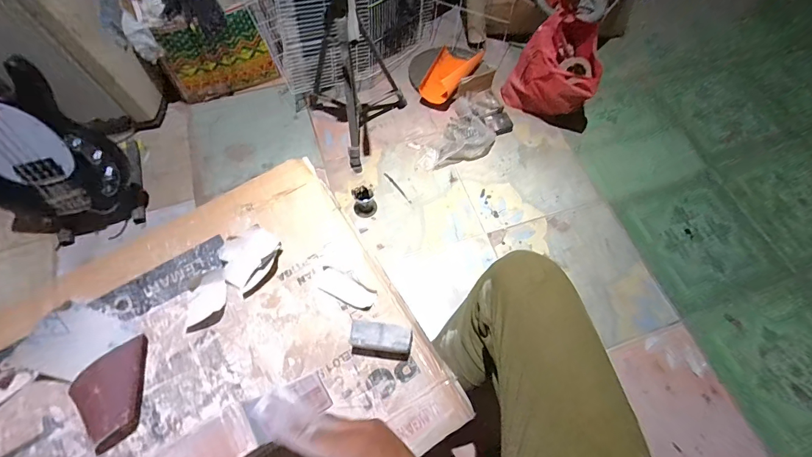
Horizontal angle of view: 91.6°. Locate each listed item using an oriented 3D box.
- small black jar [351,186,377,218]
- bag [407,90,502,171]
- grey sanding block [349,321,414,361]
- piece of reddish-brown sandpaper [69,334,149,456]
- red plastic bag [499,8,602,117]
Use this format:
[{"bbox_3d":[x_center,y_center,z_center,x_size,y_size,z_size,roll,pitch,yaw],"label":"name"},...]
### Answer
[{"bbox_3d":[-0.124,-0.079,1.189,0.069,0.079,0.063,0,64,-1],"label":"small black jar"},{"bbox_3d":[0.187,-0.324,1.288,0.358,0.102,0.195,-38,70,-18],"label":"bag"},{"bbox_3d":[-0.037,0.171,0.602,0.091,0.049,0.043,6,64,2],"label":"grey sanding block"},{"bbox_3d":[-0.414,0.237,0.569,0.109,0.039,0.114,-33,69,-16],"label":"piece of reddish-brown sandpaper"},{"bbox_3d":[0.470,-0.499,1.273,0.263,0.296,0.172,20,65,9],"label":"red plastic bag"}]

